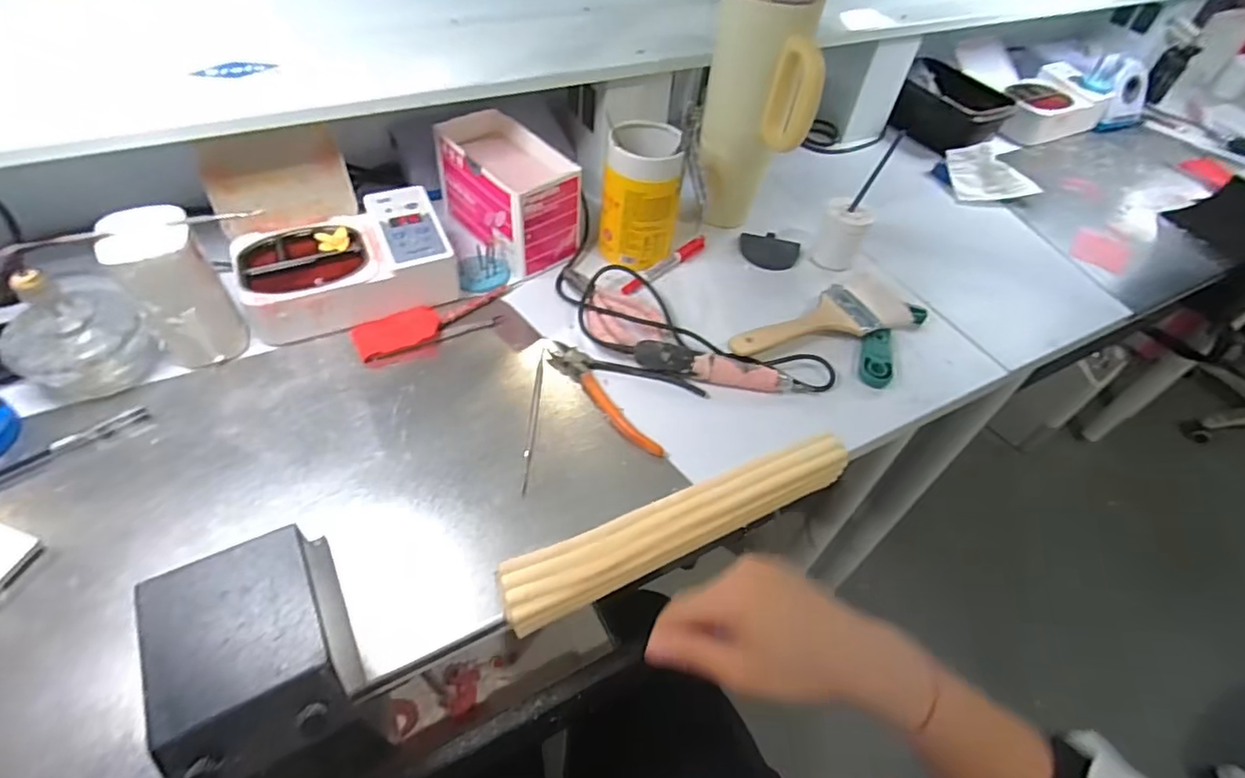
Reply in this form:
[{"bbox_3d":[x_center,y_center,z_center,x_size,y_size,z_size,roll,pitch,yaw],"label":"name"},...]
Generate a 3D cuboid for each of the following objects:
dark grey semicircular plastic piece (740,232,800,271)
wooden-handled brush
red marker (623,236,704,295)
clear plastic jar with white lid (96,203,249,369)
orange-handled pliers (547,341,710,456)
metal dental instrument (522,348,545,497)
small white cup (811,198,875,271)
[{"bbox_3d":[0.173,-0.165,0.704,0.070,0.006,0.064,23,54,12],"label":"dark grey semicircular plastic piece"},{"bbox_3d":[0.199,-0.075,0.607,0.201,0.016,0.077,-16,56,-17],"label":"wooden-handled brush"},{"bbox_3d":[0.049,-0.140,0.662,0.017,0.016,0.134,38,58,22],"label":"red marker"},{"bbox_3d":[-0.368,-0.080,0.492,0.061,0.125,0.052,-24,58,-22],"label":"clear plastic jar with white lid"},{"bbox_3d":[-0.006,0.007,0.539,0.149,0.008,0.089,18,53,8],"label":"orange-handled pliers"},{"bbox_3d":[-0.078,0.022,0.520,0.007,0.004,0.153,4,52,-3],"label":"metal dental instrument"},{"bbox_3d":[0.248,-0.178,0.669,0.051,0.062,0.043,15,53,6],"label":"small white cup"}]

